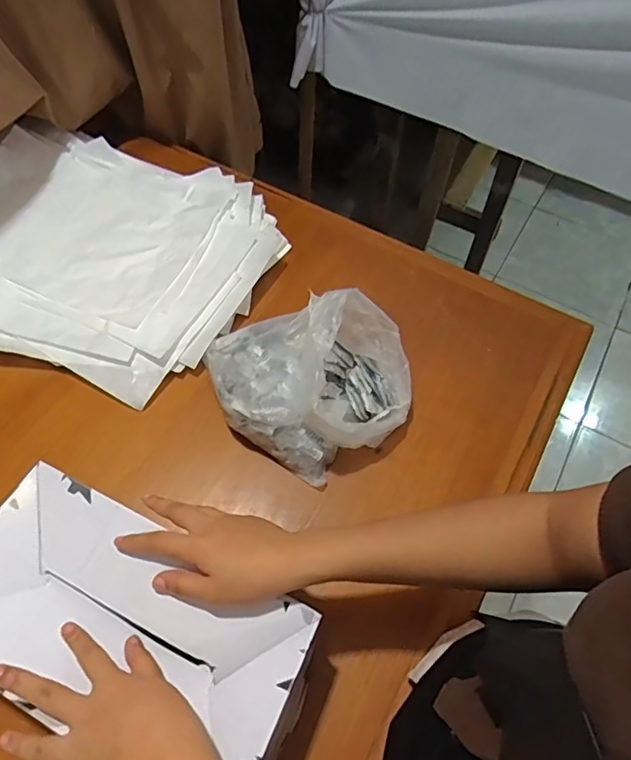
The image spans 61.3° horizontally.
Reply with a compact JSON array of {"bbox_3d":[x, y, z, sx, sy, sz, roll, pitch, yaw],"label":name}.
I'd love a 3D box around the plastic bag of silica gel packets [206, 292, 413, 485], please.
[{"bbox_3d":[0.000,0.004,0.583,0.214,0.121,0.172,-10,58,-9],"label":"plastic bag of silica gel packets"}]

